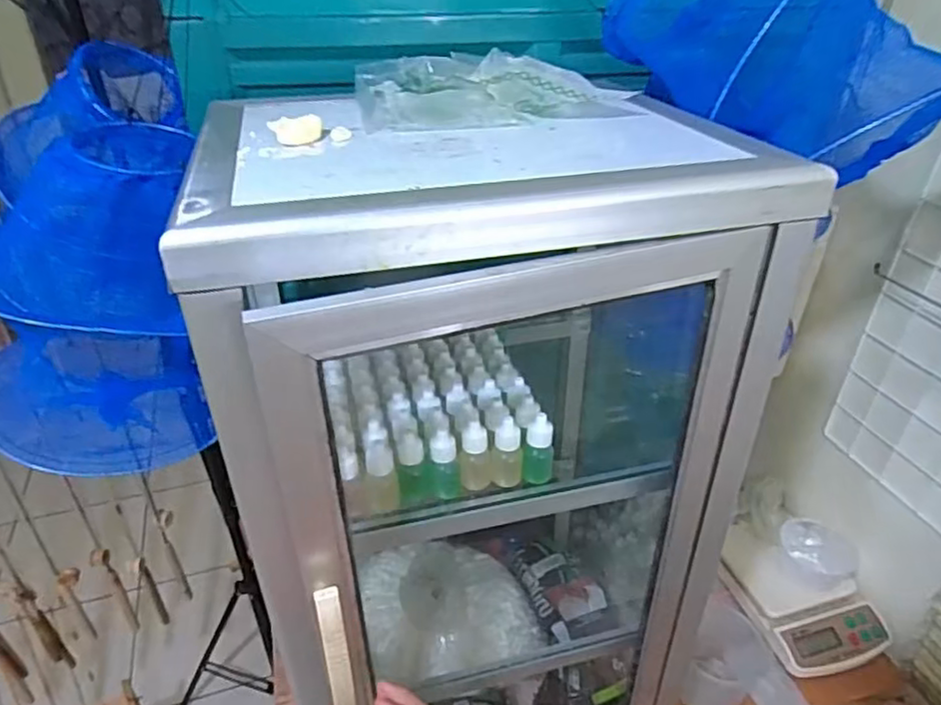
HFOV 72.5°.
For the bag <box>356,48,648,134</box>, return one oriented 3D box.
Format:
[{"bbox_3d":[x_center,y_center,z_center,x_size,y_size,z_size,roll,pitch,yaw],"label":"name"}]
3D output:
[{"bbox_3d":[0.017,-0.205,0.486,0.202,0.028,0.111,-3,34,-7],"label":"bag"}]

